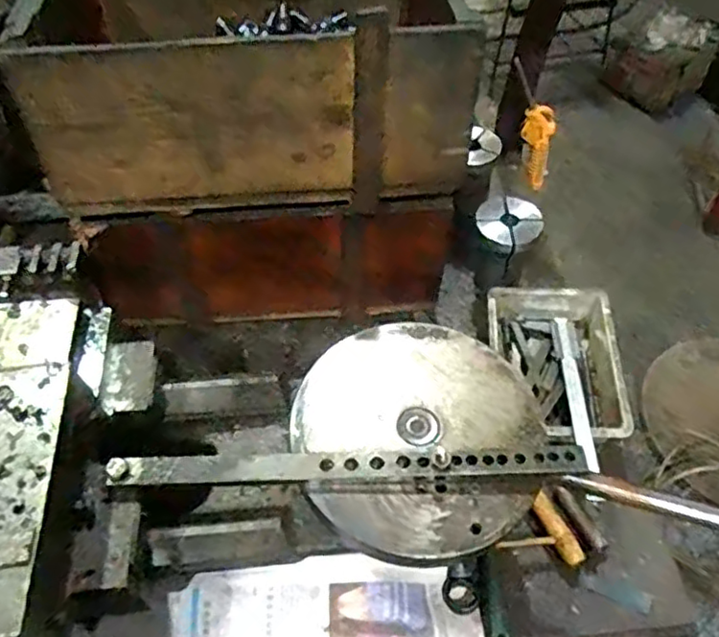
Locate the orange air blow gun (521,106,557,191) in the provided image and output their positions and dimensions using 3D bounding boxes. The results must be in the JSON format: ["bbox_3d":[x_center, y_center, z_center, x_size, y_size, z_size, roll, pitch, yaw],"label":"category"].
[{"bbox_3d":[0.238,-0.231,0.875,0.045,0.120,0.035,13,53,10],"label":"orange air blow gun"}]

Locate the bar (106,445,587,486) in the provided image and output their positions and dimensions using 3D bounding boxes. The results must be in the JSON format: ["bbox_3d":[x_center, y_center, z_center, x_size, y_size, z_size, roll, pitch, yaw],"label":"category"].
[{"bbox_3d":[-0.007,0.102,0.456,0.325,0.013,0.023,-1,52,-1],"label":"bar"}]

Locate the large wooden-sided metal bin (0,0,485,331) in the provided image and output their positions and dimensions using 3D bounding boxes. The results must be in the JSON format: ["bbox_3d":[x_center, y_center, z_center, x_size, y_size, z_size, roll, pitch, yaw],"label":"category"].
[{"bbox_3d":[-0.094,-0.194,0.652,0.338,0.303,0.253,-5,52,-4],"label":"large wooden-sided metal bin"}]

